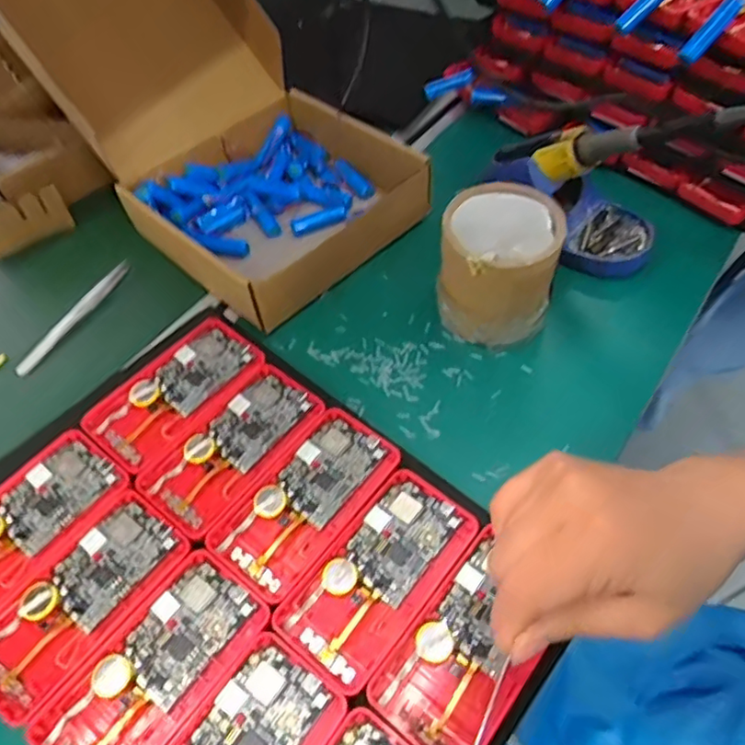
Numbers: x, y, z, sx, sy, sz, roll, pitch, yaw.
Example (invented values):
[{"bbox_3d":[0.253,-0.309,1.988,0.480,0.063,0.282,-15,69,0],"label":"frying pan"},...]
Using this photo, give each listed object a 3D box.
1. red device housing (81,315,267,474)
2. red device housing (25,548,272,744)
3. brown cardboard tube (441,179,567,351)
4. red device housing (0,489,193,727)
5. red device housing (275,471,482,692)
[{"bbox_3d":[-0.139,0.014,0.422,0.065,0.018,0.121,33,62,24],"label":"red device housing"},{"bbox_3d":[-0.116,0.159,0.315,0.060,0.008,0.121,32,62,23],"label":"red device housing"},{"bbox_3d":[0.091,-0.076,0.440,0.080,0.094,0.080,1,56,-1],"label":"brown cardboard tube"},{"bbox_3d":[-0.168,0.128,0.339,0.062,0.009,0.121,31,61,23],"label":"red device housing"},{"bbox_3d":[0.004,0.115,0.341,0.062,0.009,0.121,32,62,23],"label":"red device housing"}]

